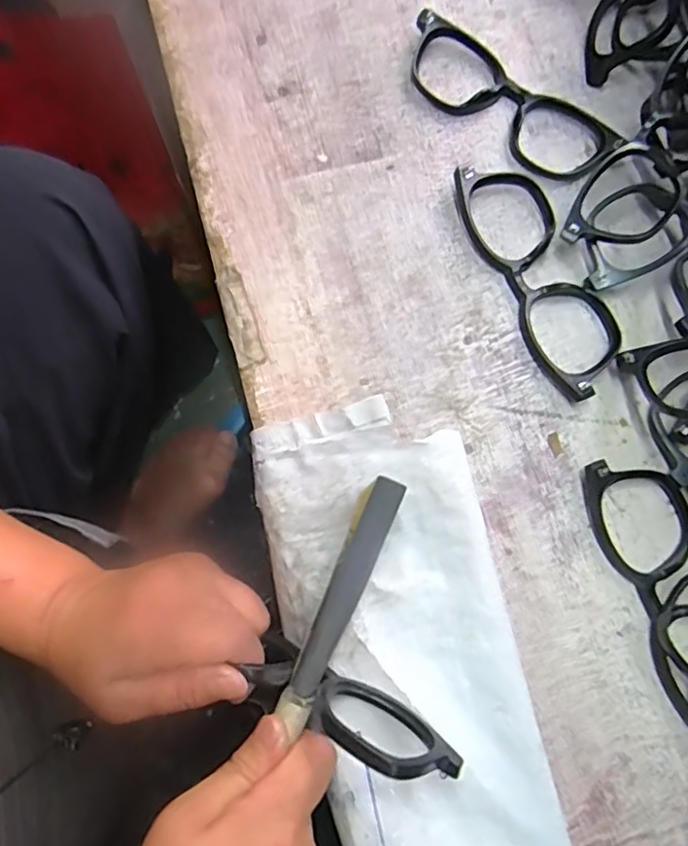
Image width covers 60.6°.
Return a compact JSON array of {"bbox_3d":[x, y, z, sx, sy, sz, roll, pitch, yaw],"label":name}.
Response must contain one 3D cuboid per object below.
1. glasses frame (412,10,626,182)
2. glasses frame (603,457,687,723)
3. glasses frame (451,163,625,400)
[{"bbox_3d":[0.093,-0.186,0.339,0.136,0.016,0.055,33,79,6],"label":"glasses frame"},{"bbox_3d":[0.164,0.084,0.286,0.046,0.014,0.137,-17,78,-5],"label":"glasses frame"},{"bbox_3d":[0.109,-0.082,0.319,0.049,0.013,0.140,-23,79,-7],"label":"glasses frame"}]

